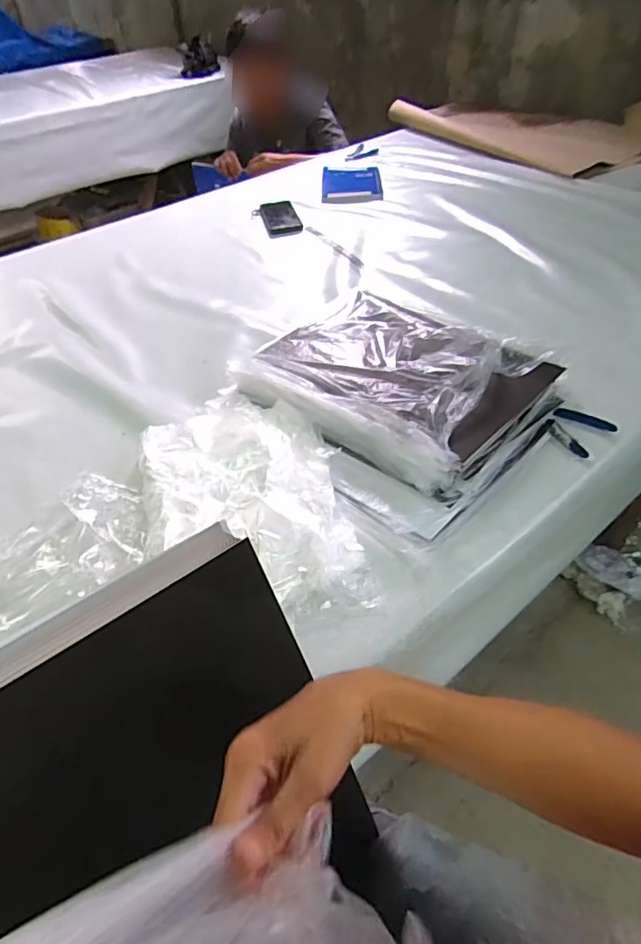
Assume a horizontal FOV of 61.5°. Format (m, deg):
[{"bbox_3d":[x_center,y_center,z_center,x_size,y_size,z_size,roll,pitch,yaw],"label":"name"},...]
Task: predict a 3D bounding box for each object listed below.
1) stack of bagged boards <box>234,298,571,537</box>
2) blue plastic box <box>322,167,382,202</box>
[{"bbox_3d":[0.100,-0.123,0.751,0.338,0.071,0.399,-33,50,-24],"label":"stack of bagged boards"},{"bbox_3d":[0.083,-0.768,1.431,0.154,0.014,0.226,-3,45,5],"label":"blue plastic box"}]

